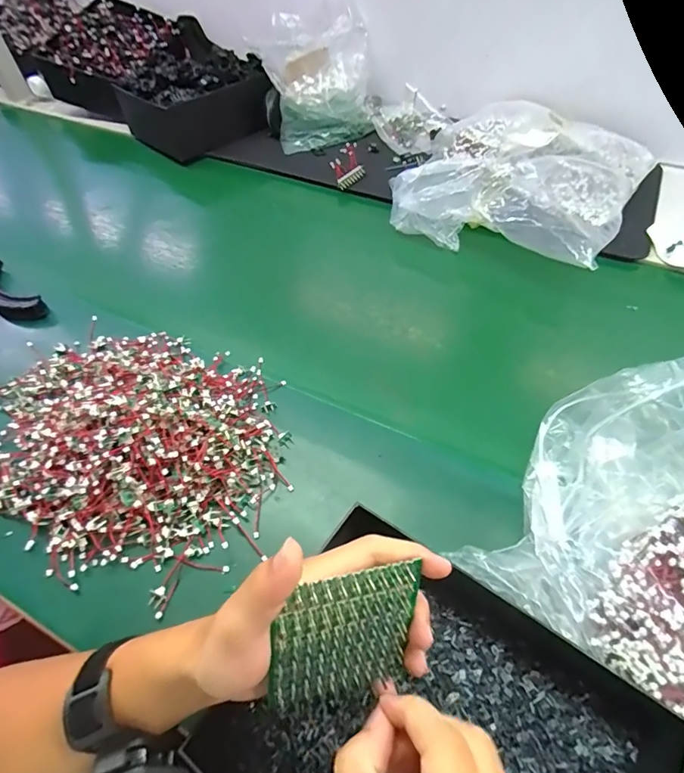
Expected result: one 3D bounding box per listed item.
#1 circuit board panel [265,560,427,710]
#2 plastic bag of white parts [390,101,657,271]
[{"bbox_3d":[0.001,0.140,0.249,0.078,0.093,0.004,-2,23,-19],"label":"circuit board panel"},{"bbox_3d":[0.263,-0.316,0.683,0.310,0.076,0.325,27,59,21],"label":"plastic bag of white parts"}]

